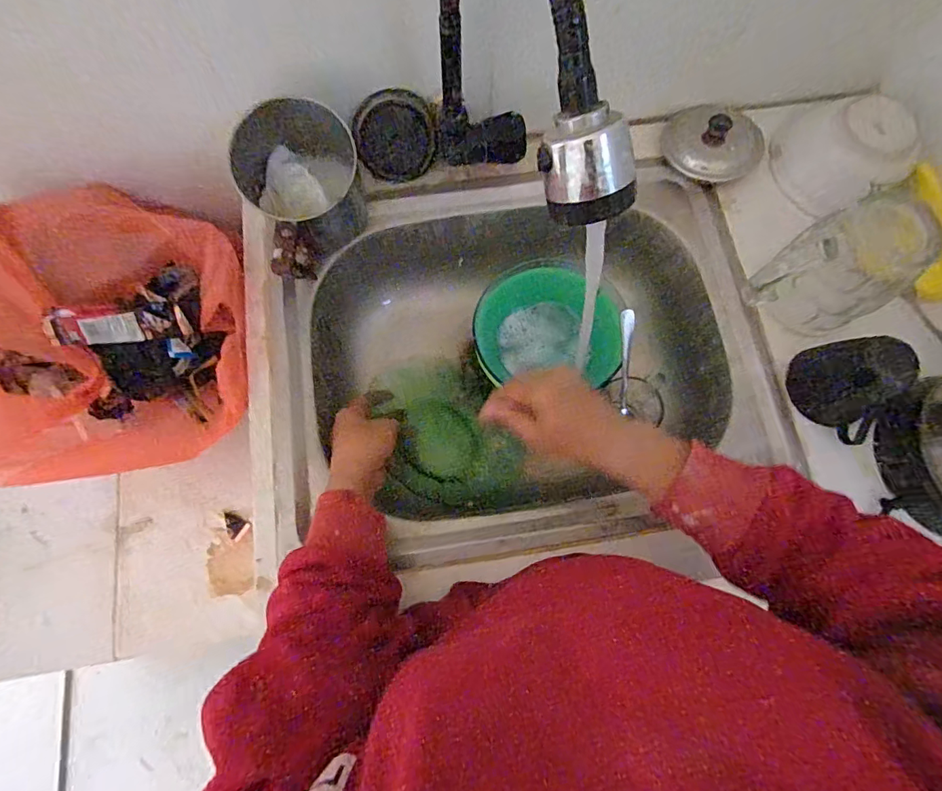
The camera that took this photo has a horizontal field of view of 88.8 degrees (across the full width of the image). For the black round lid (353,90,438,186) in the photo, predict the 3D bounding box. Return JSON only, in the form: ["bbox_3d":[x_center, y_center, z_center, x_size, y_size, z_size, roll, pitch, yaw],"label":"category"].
[{"bbox_3d":[-0.077,-0.267,0.498,0.081,0.083,0.009,-22,39,-9],"label":"black round lid"}]

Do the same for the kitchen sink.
[{"bbox_3d":[0.035,-0.045,0.540,0.521,0.152,0.395,-8,74,-3],"label":"kitchen sink"}]

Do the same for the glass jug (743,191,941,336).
[{"bbox_3d":[0.336,-0.112,0.447,0.099,0.118,0.095,-41,78,-11],"label":"glass jug"}]

